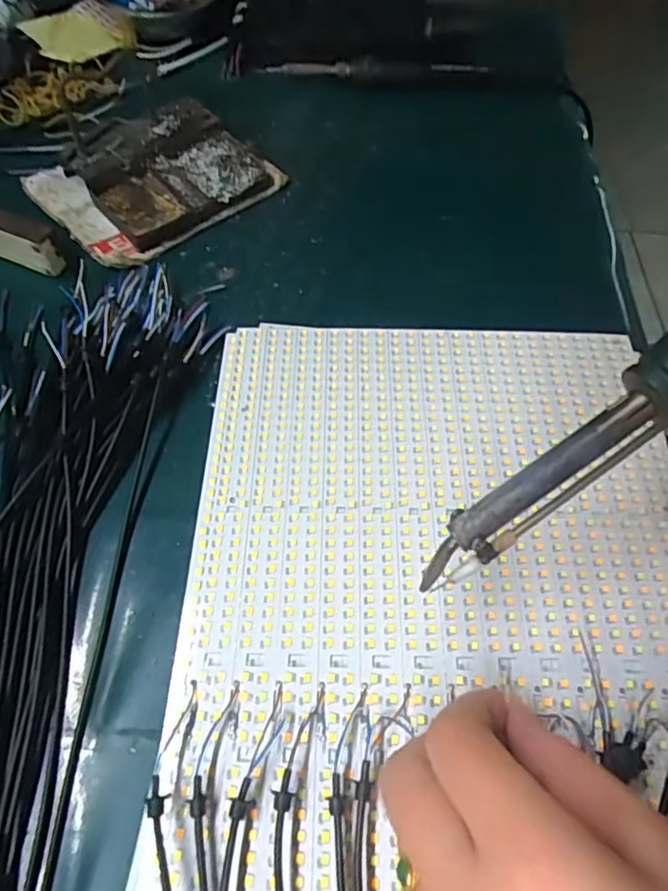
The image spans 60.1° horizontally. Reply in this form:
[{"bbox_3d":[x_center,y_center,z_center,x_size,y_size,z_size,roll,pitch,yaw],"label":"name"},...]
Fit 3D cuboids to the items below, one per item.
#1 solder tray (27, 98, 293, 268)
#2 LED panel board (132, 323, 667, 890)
[{"bbox_3d":[-0.125,-0.192,0.407,0.144,0.028,0.113,-36,66,-21],"label":"solder tray"},{"bbox_3d":[0.051,0.113,0.238,0.243,0.010,0.415,4,59,1],"label":"LED panel board"}]

